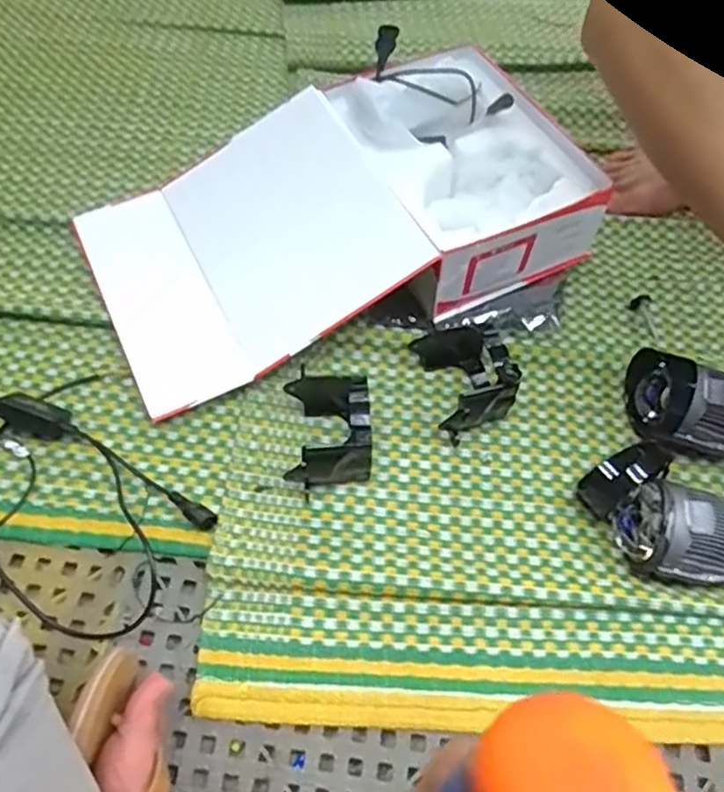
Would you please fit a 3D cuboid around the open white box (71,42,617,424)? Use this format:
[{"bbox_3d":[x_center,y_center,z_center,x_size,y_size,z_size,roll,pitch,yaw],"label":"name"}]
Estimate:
[{"bbox_3d":[-0.020,-0.205,0.728,0.488,0.125,0.277,-21,62,-15],"label":"open white box"}]

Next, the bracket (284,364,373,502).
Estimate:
[{"bbox_3d":[-0.030,0.026,0.620,0.074,0.076,0.103,-2,59,-4],"label":"bracket"}]

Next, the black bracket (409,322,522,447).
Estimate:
[{"bbox_3d":[0.099,-0.024,0.655,0.069,0.077,0.099,-21,62,-14],"label":"black bracket"}]

